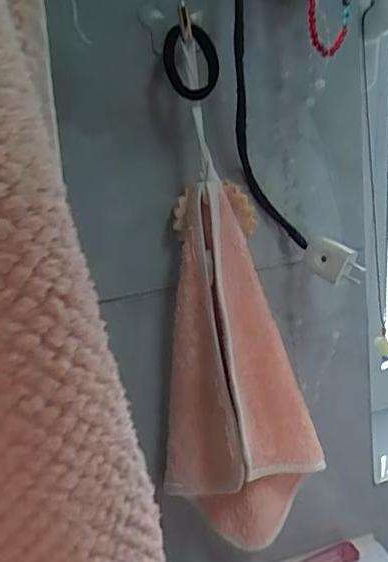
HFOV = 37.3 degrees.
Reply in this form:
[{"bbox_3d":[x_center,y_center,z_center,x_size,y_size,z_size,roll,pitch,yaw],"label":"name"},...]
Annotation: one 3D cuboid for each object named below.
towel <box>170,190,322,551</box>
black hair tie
[{"bbox_3d":[0.041,0.090,0.524,0.119,0.336,0.097,-23,25,-38],"label":"towel"},{"bbox_3d":[-0.002,-0.177,0.464,0.043,0.064,0.014,-2,-12,-12],"label":"black hair tie"}]

